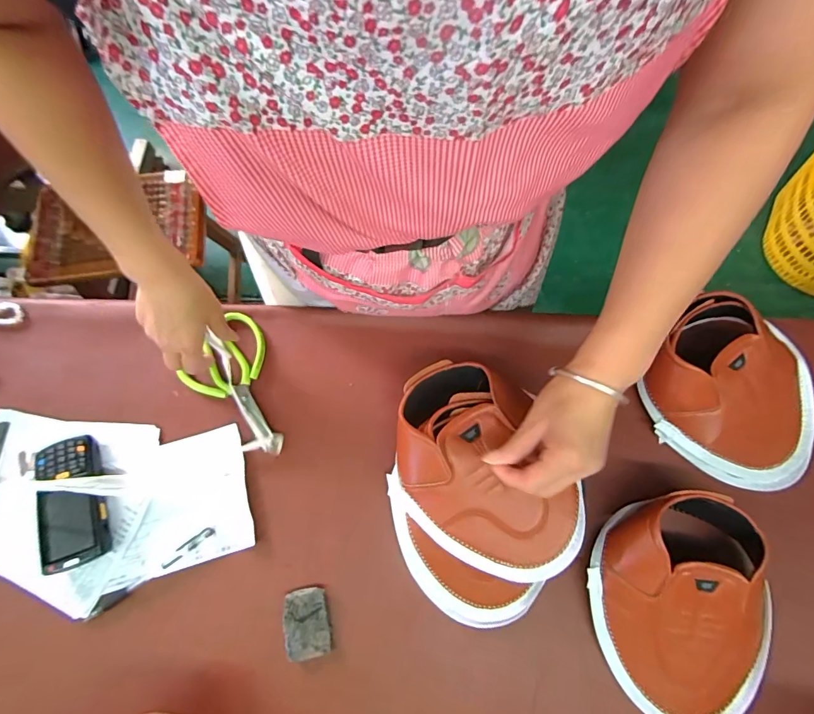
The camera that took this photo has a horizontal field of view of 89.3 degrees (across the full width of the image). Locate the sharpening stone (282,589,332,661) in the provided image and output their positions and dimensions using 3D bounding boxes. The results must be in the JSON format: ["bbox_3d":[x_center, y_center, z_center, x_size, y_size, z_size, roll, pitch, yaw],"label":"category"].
[{"bbox_3d":[-0.113,0.298,0.461,0.048,0.008,0.067,-10,73,-3],"label":"sharpening stone"}]

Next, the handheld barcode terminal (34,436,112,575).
[{"bbox_3d":[-0.396,0.172,0.487,0.071,0.025,0.143,-19,74,-6],"label":"handheld barcode terminal"}]

